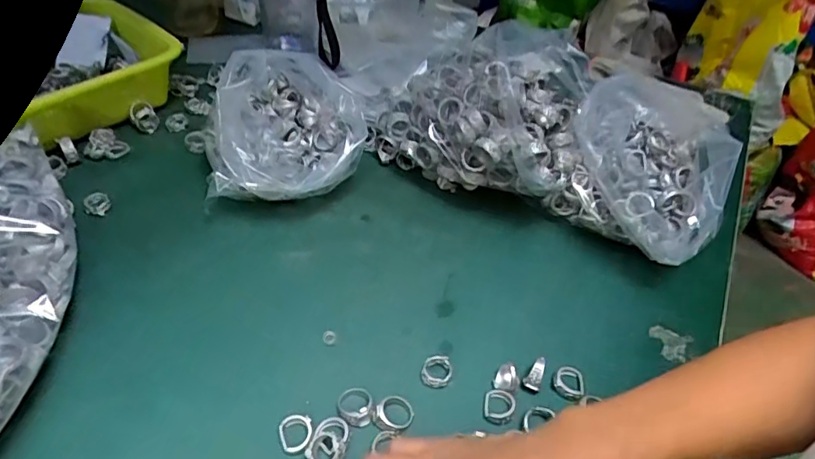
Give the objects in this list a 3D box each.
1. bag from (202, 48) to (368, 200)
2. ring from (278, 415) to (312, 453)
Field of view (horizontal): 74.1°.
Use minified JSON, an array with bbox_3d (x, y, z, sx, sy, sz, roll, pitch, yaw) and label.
[{"bbox_3d":[-0.116,-0.091,0.521,0.142,0.113,0.133,-4,45,-10],"label":"bag"},{"bbox_3d":[-0.075,0.136,0.362,0.021,0.004,0.024,-10,56,0],"label":"ring"}]

